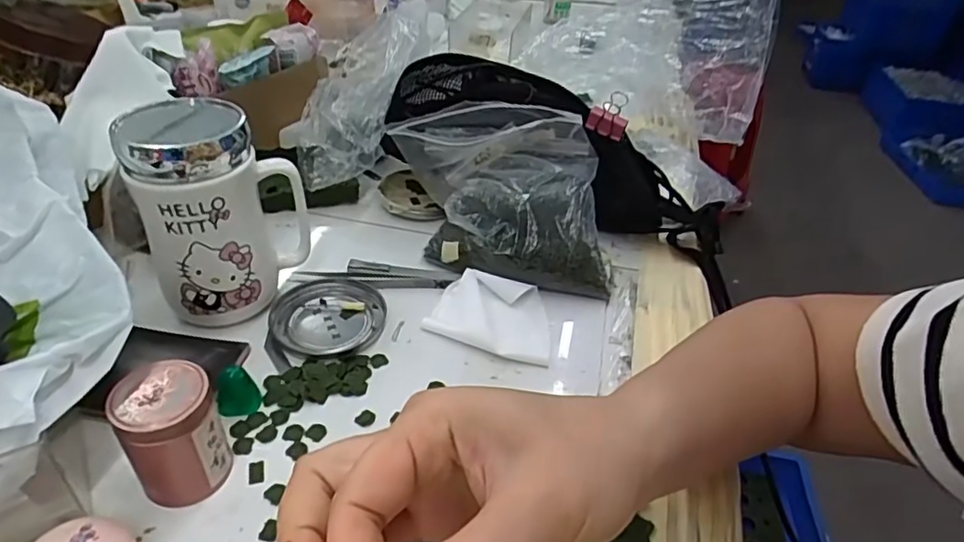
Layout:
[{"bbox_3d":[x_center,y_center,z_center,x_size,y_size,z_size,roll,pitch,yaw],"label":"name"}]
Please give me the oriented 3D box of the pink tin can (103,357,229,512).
[{"bbox_3d":[-0.158,0.085,0.305,0.043,0.067,0.041,2,37,-2],"label":"pink tin can"}]

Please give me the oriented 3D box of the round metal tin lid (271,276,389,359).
[{"bbox_3d":[-0.111,0.033,0.425,0.077,0.009,0.076,2,37,-2],"label":"round metal tin lid"}]

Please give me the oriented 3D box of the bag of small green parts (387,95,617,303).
[{"bbox_3d":[0.013,-0.064,0.474,0.180,0.111,0.108,7,37,5],"label":"bag of small green parts"}]

